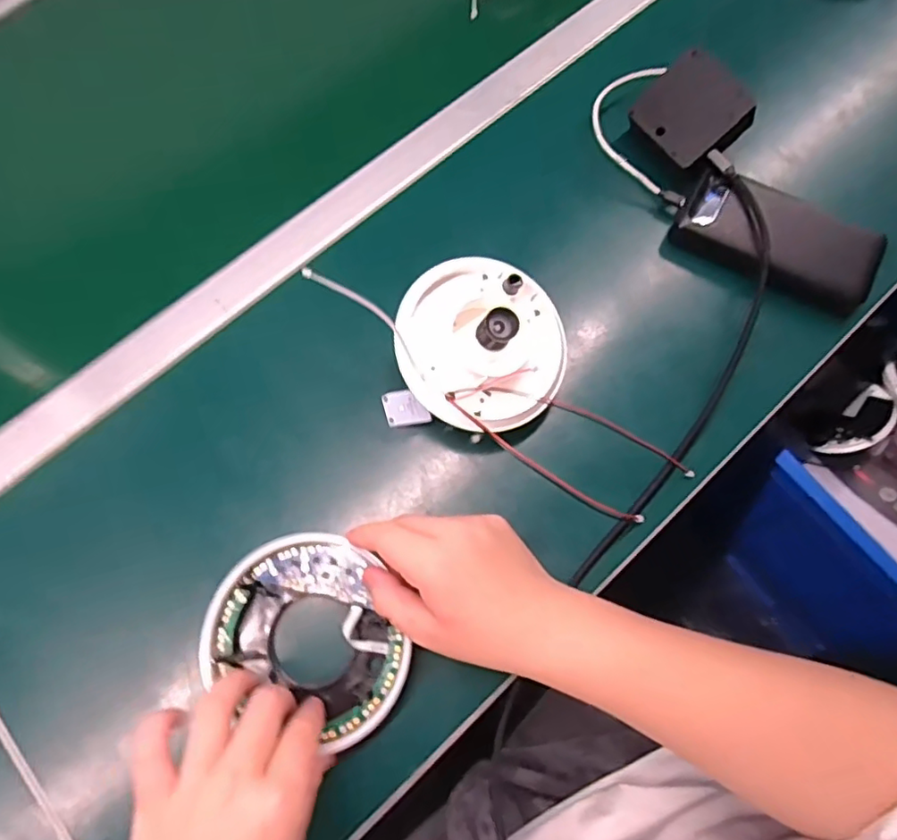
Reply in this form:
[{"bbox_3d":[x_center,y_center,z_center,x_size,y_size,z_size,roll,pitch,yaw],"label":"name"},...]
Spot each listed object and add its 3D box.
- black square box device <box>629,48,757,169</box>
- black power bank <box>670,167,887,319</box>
[{"bbox_3d":[0.203,-0.257,0.498,0.071,0.026,0.079,-41,70,23],"label":"black square box device"},{"bbox_3d":[0.263,-0.143,0.474,0.151,0.028,0.080,24,73,10],"label":"black power bank"}]

